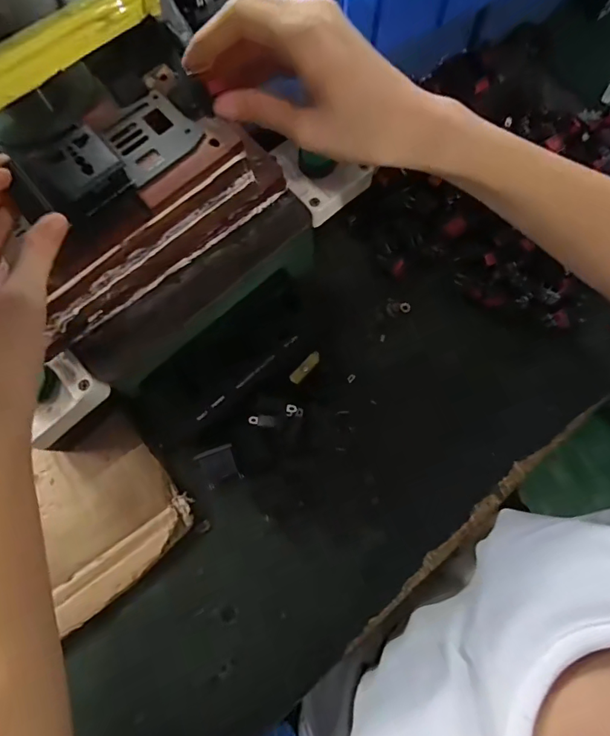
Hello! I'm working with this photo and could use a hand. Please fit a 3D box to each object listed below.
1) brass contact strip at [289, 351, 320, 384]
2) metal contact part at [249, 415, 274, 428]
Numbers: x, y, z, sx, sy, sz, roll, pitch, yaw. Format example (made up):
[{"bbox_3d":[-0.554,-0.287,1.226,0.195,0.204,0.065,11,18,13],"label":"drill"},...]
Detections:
[{"bbox_3d":[0.000,-0.001,0.355,0.009,0.004,0.029,42,85,8],"label":"brass contact strip"},{"bbox_3d":[-0.032,0.039,0.339,0.019,0.004,0.008,5,76,3],"label":"metal contact part"}]

